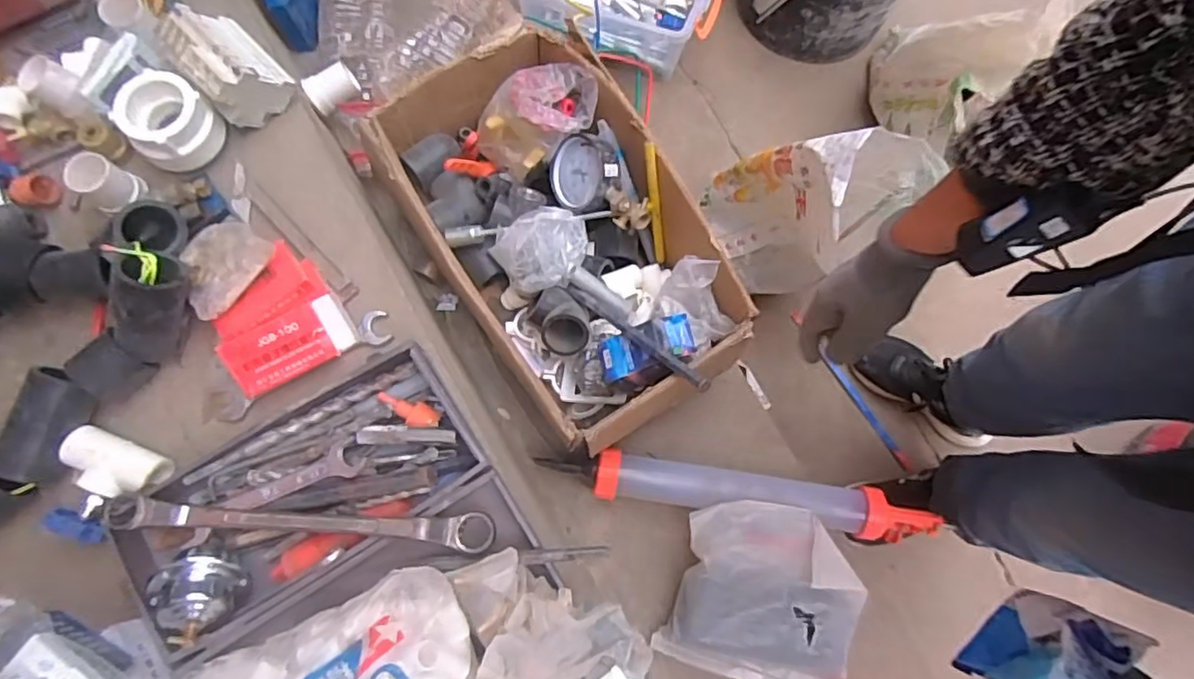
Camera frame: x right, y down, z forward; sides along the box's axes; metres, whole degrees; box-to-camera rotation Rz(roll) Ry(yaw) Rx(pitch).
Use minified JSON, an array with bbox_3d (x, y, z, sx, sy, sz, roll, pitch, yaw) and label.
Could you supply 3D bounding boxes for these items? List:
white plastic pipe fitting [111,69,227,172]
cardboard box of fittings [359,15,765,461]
[{"bbox_3d":[-0.462,-0.234,0.705,0.084,0.064,0.084,0,74,1],"label":"white plastic pipe fitting"},{"bbox_3d":[-0.043,-0.140,0.844,0.300,0.133,0.521,-33,76,-8],"label":"cardboard box of fittings"}]

